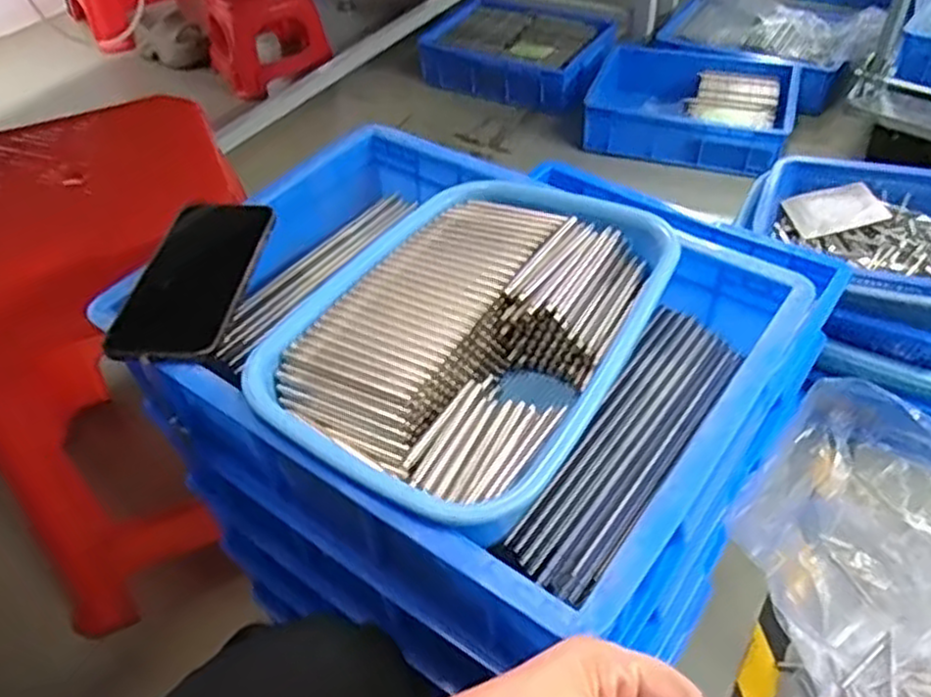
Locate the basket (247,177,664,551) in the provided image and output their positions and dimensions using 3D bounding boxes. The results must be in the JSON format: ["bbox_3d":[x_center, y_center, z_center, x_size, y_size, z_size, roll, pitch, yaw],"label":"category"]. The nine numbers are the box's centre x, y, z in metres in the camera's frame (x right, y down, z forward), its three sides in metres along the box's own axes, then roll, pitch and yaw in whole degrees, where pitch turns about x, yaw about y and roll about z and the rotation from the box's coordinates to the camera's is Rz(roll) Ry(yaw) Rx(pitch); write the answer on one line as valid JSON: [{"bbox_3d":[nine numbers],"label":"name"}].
[{"bbox_3d":[0.006,-0.009,0.507,0.209,0.070,0.292,23,52,23],"label":"basket"}]

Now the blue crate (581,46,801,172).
[{"bbox_3d":[0.489,-0.520,1.622,0.431,0.123,0.343,20,50,21],"label":"blue crate"}]

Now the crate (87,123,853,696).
[{"bbox_3d":[-0.010,-0.004,0.539,0.404,0.134,0.310,27,53,25],"label":"crate"}]

